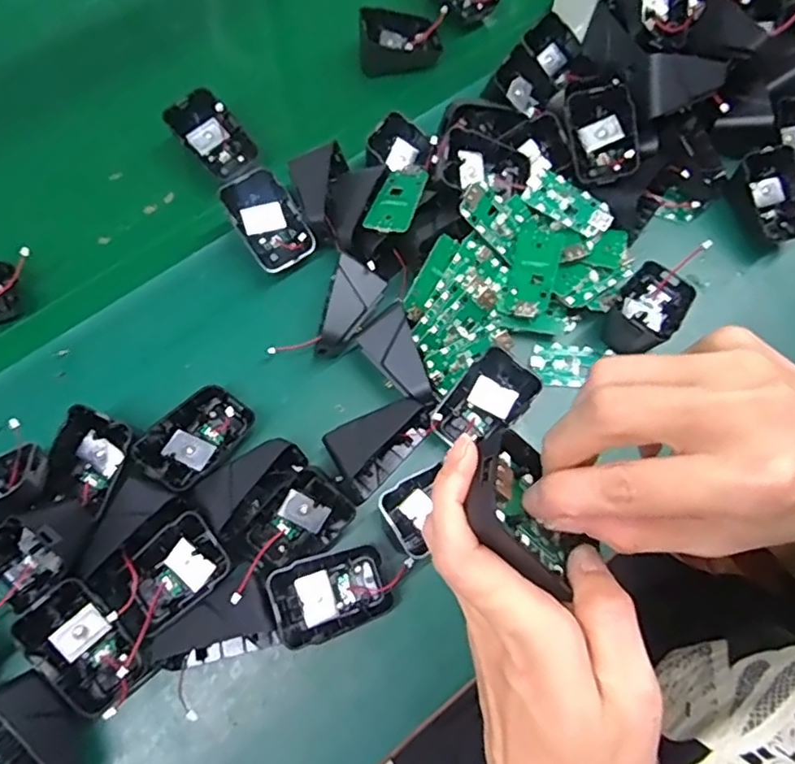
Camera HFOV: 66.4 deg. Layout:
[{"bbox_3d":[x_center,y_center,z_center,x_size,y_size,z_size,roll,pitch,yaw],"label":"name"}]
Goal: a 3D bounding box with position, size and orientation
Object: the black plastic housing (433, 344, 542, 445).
[{"bbox_3d":[0.059,0.014,0.399,0.043,0.020,0.069,40,101,-1],"label":"black plastic housing"}]

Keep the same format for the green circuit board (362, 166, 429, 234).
[{"bbox_3d":[0.000,-0.129,0.425,0.032,0.004,0.061,10,61,18],"label":"green circuit board"}]

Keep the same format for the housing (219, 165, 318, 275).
[{"bbox_3d":[-0.093,-0.115,0.435,0.044,0.021,0.068,-34,102,-11],"label":"housing"}]

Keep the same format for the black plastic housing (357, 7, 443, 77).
[{"bbox_3d":[0.002,-0.287,0.510,0.067,0.035,0.042,-2,72,-3],"label":"black plastic housing"}]

